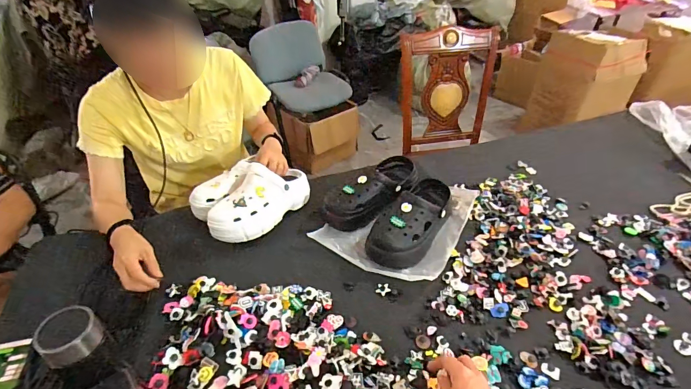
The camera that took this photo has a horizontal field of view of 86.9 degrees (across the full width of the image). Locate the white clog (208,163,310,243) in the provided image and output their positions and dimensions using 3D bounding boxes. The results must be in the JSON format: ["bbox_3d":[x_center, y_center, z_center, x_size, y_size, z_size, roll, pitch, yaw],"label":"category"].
[{"bbox_3d":[-0.184,0.010,0.821,0.251,0.116,0.097,-31,48,-33],"label":"white clog"}]

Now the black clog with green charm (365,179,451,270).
[{"bbox_3d":[0.154,0.053,0.801,0.105,0.091,0.252,27,46,29],"label":"black clog with green charm"}]

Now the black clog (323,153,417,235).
[{"bbox_3d":[0.067,-0.004,0.876,0.250,0.090,0.125,-28,47,-31],"label":"black clog"}]

